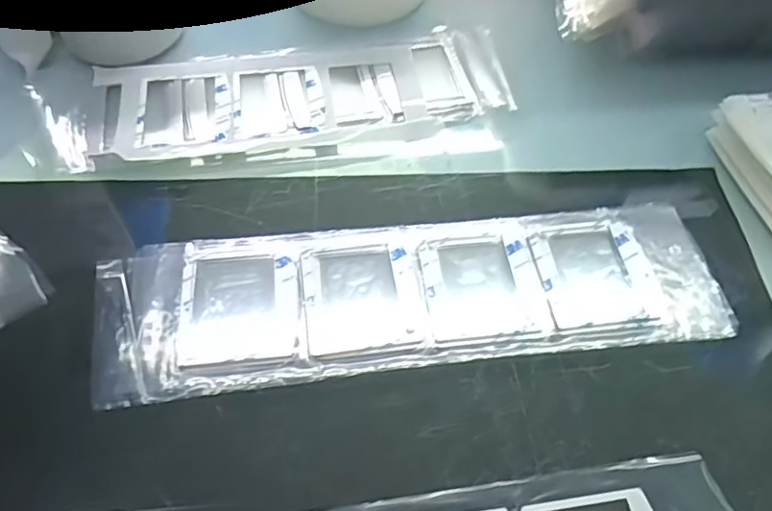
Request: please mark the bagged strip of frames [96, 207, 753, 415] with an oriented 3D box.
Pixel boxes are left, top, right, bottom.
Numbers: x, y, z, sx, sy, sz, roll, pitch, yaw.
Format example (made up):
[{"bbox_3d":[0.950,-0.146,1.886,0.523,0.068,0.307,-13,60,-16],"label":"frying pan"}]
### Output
[{"bbox_3d":[0.016,0.020,0.326,0.338,0.007,0.086,-6,57,-5],"label":"bagged strip of frames"}]

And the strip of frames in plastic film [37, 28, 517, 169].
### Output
[{"bbox_3d":[-0.069,-0.115,0.411,0.302,0.009,0.097,-10,57,-7],"label":"strip of frames in plastic film"}]

